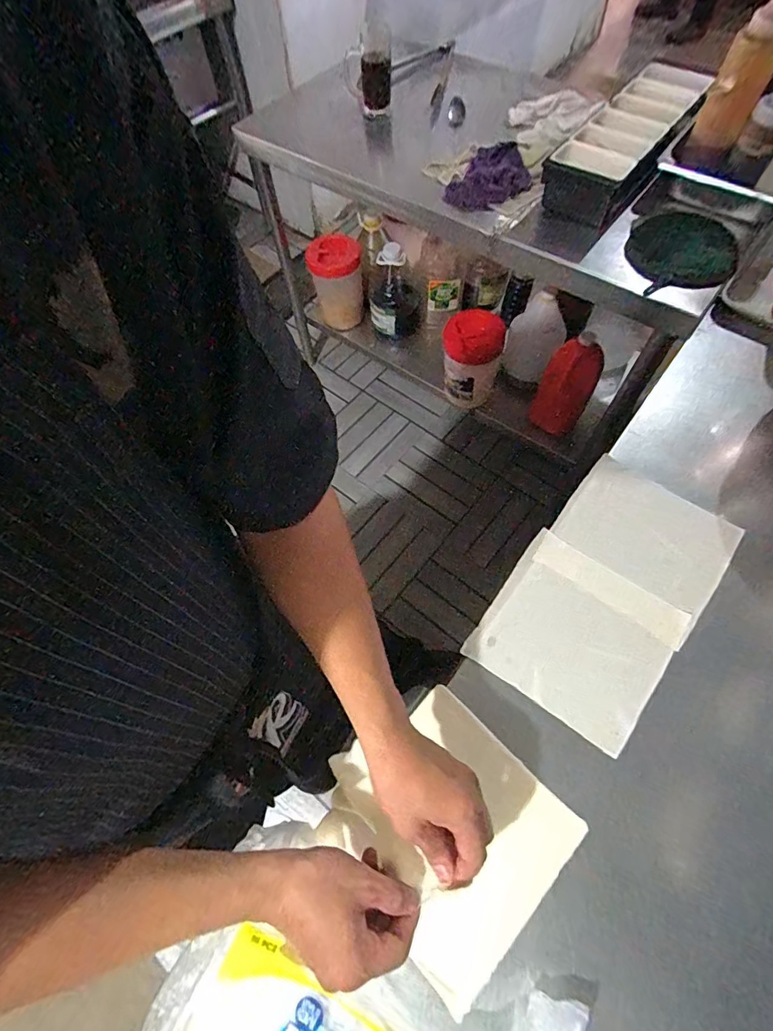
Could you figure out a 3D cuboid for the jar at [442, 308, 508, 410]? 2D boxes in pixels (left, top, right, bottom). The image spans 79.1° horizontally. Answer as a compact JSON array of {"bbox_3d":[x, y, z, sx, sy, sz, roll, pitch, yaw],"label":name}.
[{"bbox_3d":[0.240,-0.441,1.372,0.166,0.255,0.196,7,64,7],"label":"jar"}]

